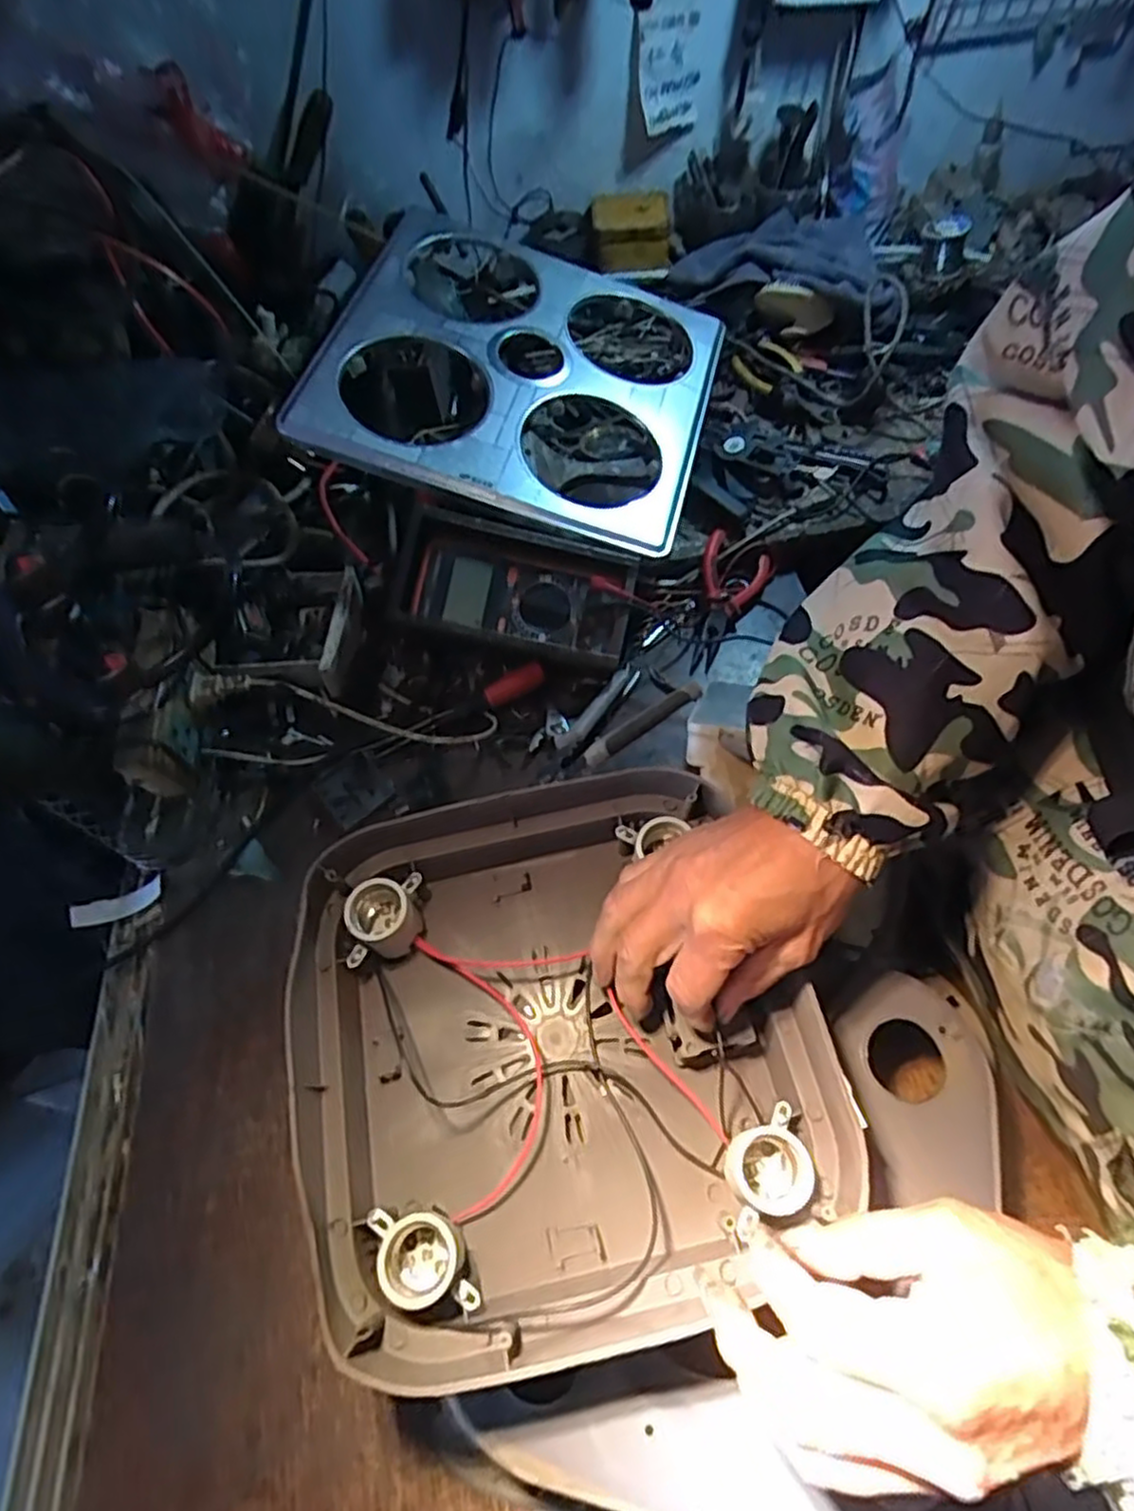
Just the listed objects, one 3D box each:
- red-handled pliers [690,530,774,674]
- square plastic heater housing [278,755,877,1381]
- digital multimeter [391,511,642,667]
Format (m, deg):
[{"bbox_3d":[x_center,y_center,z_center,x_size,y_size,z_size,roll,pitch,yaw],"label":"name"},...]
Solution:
[{"bbox_3d":[0.147,-0.142,0.703,0.071,0.026,0.143,28,71,-15],"label":"red-handled pliers"},{"bbox_3d":[-0.010,0.151,0.394,0.256,0.071,0.262,-16,58,-7],"label":"square plastic heater housing"},{"bbox_3d":[-0.044,-0.141,0.643,0.197,0.040,0.101,13,84,-3],"label":"digital multimeter"}]

